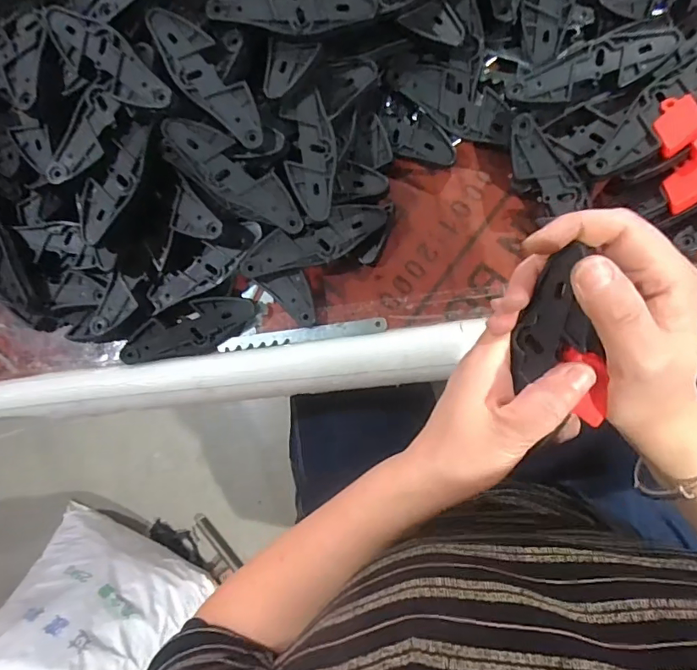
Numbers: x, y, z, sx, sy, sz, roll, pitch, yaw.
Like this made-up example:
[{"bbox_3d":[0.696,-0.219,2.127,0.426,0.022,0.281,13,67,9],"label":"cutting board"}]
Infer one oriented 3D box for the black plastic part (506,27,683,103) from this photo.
[{"bbox_3d":[0.192,-0.210,0.367,0.126,0.010,0.039,-12,82,8],"label":"black plastic part"}]

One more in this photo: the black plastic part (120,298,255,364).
[{"bbox_3d":[-0.142,-0.004,0.413,0.122,0.011,0.044,-11,82,8],"label":"black plastic part"}]

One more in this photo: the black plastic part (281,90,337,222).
[{"bbox_3d":[-0.028,-0.140,0.382,0.039,0.026,0.097,-6,85,6],"label":"black plastic part"}]

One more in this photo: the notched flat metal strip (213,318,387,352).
[{"bbox_3d":[-0.039,0.000,0.407,0.142,0.010,0.013,-8,82,8],"label":"notched flat metal strip"}]

